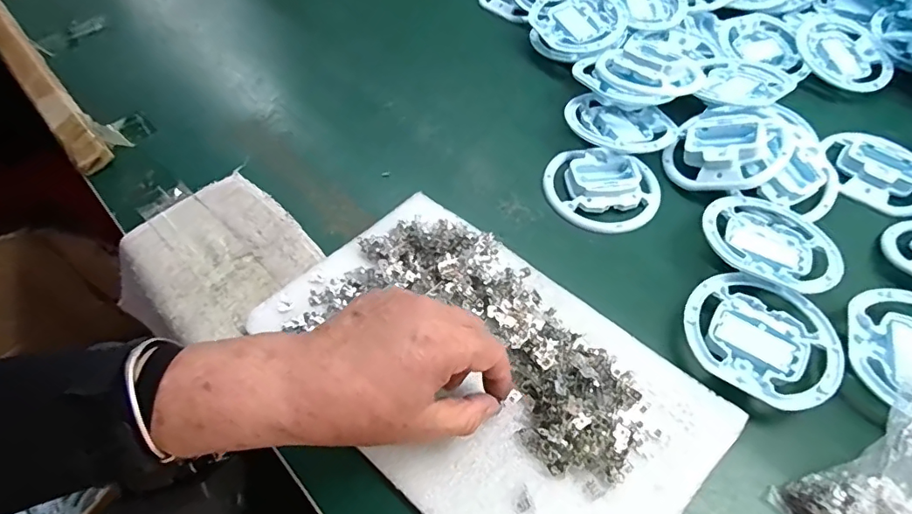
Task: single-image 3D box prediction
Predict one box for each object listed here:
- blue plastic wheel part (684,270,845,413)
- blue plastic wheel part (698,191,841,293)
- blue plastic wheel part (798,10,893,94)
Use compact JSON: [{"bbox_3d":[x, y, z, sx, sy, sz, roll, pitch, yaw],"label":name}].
[{"bbox_3d":[0.221,0.058,0.369,0.103,0.012,0.095,28,60,19],"label":"blue plastic wheel part"},{"bbox_3d":[0.258,-0.015,0.420,0.103,0.024,0.093,26,59,17],"label":"blue plastic wheel part"},{"bbox_3d":[0.435,-0.231,0.569,0.102,0.017,0.111,38,67,15],"label":"blue plastic wheel part"}]

